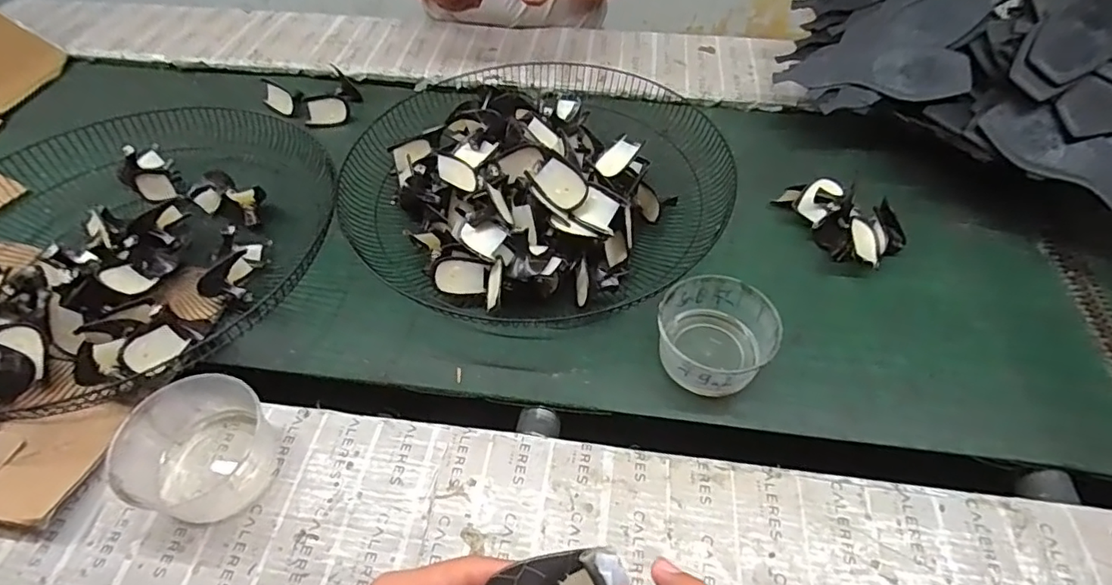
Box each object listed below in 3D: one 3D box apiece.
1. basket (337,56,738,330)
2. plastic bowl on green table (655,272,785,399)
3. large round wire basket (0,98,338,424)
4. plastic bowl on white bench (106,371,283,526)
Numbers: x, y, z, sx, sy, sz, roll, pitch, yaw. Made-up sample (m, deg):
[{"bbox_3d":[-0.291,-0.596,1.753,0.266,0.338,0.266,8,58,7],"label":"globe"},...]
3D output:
[{"bbox_3d":[-0.036,-0.188,0.742,0.457,0.097,0.486,-1,49,-1],"label":"basket"},{"bbox_3d":[0.161,0.047,0.582,0.112,0.066,0.112,0,52,0],"label":"plastic bowl on green table"},{"bbox_3d":[-0.510,-0.057,0.669,0.458,0.080,0.456,0,52,0],"label":"large round wire basket"},{"bbox_3d":[-0.307,0.137,0.492,0.120,0.062,0.112,21,55,16],"label":"plastic bowl on white bench"}]

